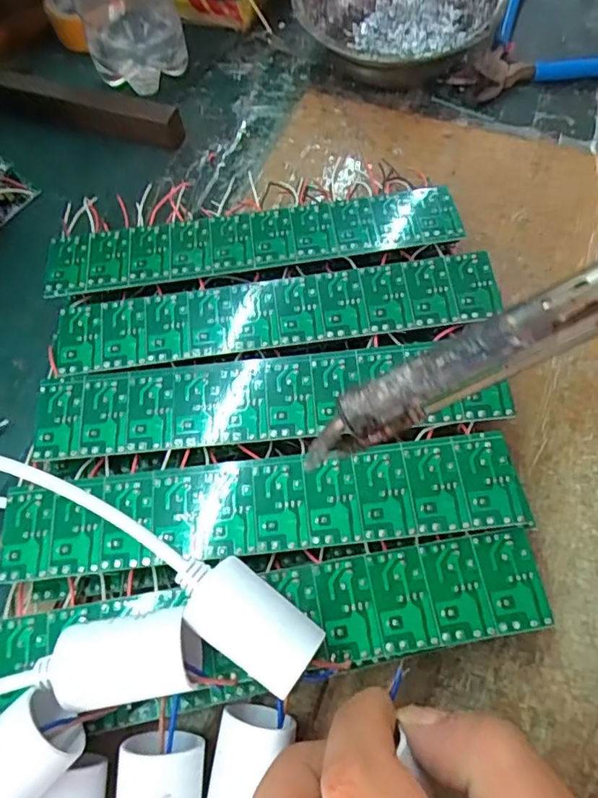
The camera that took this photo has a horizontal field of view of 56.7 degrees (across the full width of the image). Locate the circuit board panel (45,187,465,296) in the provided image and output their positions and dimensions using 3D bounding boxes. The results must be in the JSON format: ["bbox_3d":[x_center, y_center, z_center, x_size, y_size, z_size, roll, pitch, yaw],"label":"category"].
[{"bbox_3d":[-0.024,-0.079,0.275,0.199,0.004,0.043,-10,61,-1],"label":"circuit board panel"}]

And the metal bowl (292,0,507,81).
[{"bbox_3d":[0.064,-0.244,0.356,0.128,0.039,0.128,-1,66,2],"label":"metal bowl"}]

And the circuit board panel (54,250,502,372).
[{"bbox_3d":[-0.012,-0.041,0.256,0.200,0.004,0.034,-8,66,-1],"label":"circuit board panel"}]

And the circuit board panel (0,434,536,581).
[{"bbox_3d":[-0.016,0.042,0.219,0.202,0.006,0.038,-5,66,1],"label":"circuit board panel"}]

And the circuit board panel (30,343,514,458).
[{"bbox_3d":[-0.015,-0.001,0.240,0.199,0.007,0.039,-4,66,1],"label":"circuit board panel"}]

